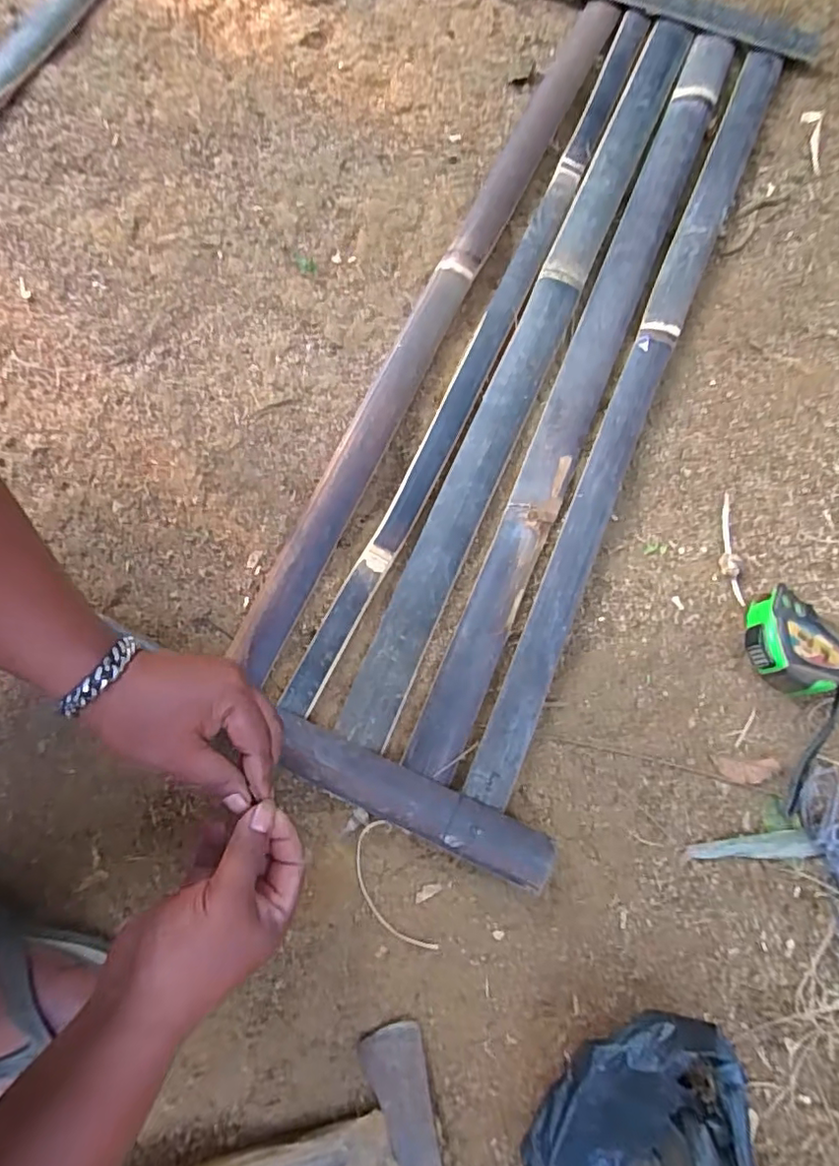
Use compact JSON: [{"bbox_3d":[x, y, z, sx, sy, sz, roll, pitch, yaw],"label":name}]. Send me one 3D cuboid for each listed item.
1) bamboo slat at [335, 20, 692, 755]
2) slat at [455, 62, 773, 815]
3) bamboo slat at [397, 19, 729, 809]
[{"bbox_3d":[0.106,-0.228,0.540,0.049,0.014,0.788,23,79,6],"label":"bamboo slat"},{"bbox_3d":[0.204,-0.184,0.528,0.041,0.022,0.786,22,79,6],"label":"slat"},{"bbox_3d":[0.160,-0.205,0.538,0.046,0.012,0.792,22,78,6],"label":"bamboo slat"}]

